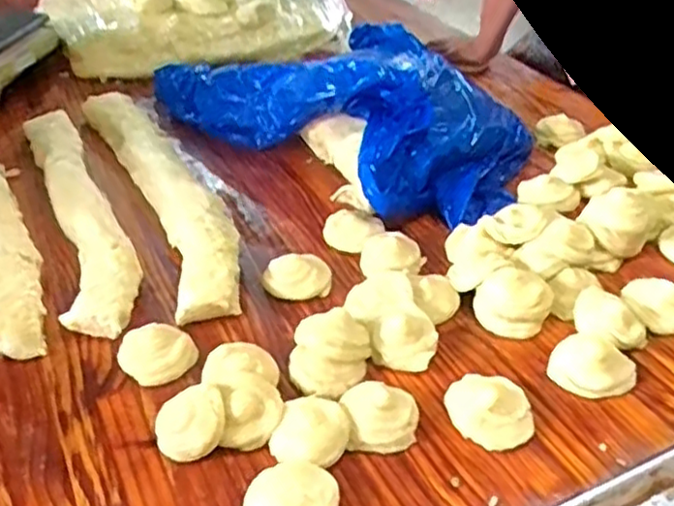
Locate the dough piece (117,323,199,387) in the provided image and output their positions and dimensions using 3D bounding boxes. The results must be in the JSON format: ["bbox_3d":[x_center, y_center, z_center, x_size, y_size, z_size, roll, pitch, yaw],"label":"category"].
[{"bbox_3d":[-0.201,0.111,0.790,0.084,0.029,0.073,-13,42,-16],"label":"dough piece"}]

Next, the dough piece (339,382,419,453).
[{"bbox_3d":[0.044,0.160,0.711,0.078,0.033,0.076,1,40,1],"label":"dough piece"}]

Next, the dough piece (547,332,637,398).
[{"bbox_3d":[0.274,0.123,0.758,0.082,0.028,0.080,0,40,0],"label":"dough piece"}]

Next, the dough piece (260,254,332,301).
[{"bbox_3d":[-0.050,0.033,0.896,0.084,0.033,0.062,-1,40,-2],"label":"dough piece"}]

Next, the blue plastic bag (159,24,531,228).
[{"bbox_3d":[0.055,-0.292,1.207,0.655,0.139,0.474,33,50,32],"label":"blue plastic bag"}]

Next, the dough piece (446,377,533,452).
[{"bbox_3d":[0.156,0.156,0.718,0.086,0.033,0.082,0,40,0],"label":"dough piece"}]

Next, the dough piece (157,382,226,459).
[{"bbox_3d":[-0.146,0.167,0.702,0.068,0.039,0.074,-11,42,-13],"label":"dough piece"}]

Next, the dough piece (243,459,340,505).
[{"bbox_3d":[-0.041,0.226,0.630,0.080,0.034,0.071,4,41,4],"label":"dough piece"}]

